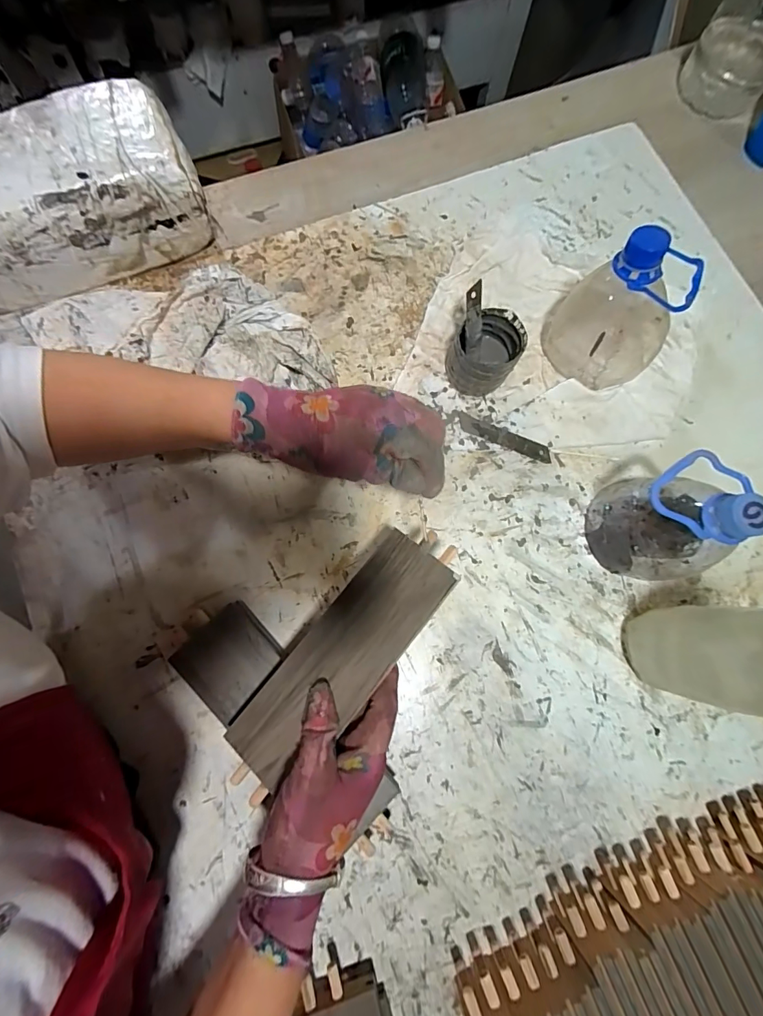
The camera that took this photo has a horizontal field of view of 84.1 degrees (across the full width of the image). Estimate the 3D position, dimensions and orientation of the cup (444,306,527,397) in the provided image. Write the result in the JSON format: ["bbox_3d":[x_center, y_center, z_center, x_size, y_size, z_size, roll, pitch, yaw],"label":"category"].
[{"bbox_3d":[0.102,-0.153,0.415,0.061,0.059,0.068,32,79,5],"label":"cup"}]

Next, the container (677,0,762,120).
[{"bbox_3d":[0.443,-0.562,0.531,0.109,0.063,0.089,33,79,5],"label":"container"}]

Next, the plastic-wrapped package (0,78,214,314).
[{"bbox_3d":[-0.310,-0.297,0.415,0.248,0.098,0.116,-23,80,-6],"label":"plastic-wrapped package"}]

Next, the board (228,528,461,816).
[{"bbox_3d":[-0.030,0.109,0.318,0.069,0.014,0.218,42,83,7],"label":"board"}]

